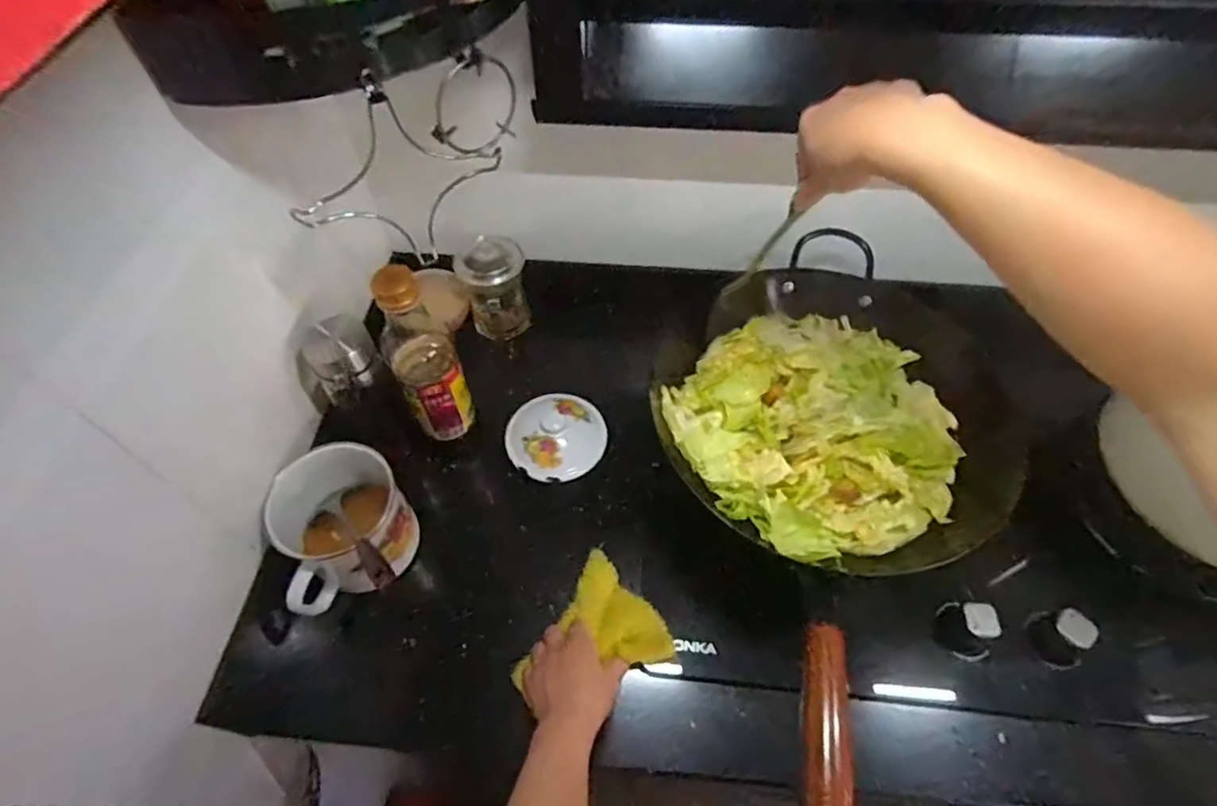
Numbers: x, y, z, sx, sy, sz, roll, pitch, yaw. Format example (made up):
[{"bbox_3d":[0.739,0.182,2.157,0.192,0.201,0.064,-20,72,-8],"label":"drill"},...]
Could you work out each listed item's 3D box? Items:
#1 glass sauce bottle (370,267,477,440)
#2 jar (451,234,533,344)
[{"bbox_3d":[-0.194,-0.047,0.646,0.067,0.225,0.058,-21,58,-13],"label":"glass sauce bottle"},{"bbox_3d":[-0.148,-0.149,0.806,0.083,0.108,0.072,-12,56,-7],"label":"jar"}]

